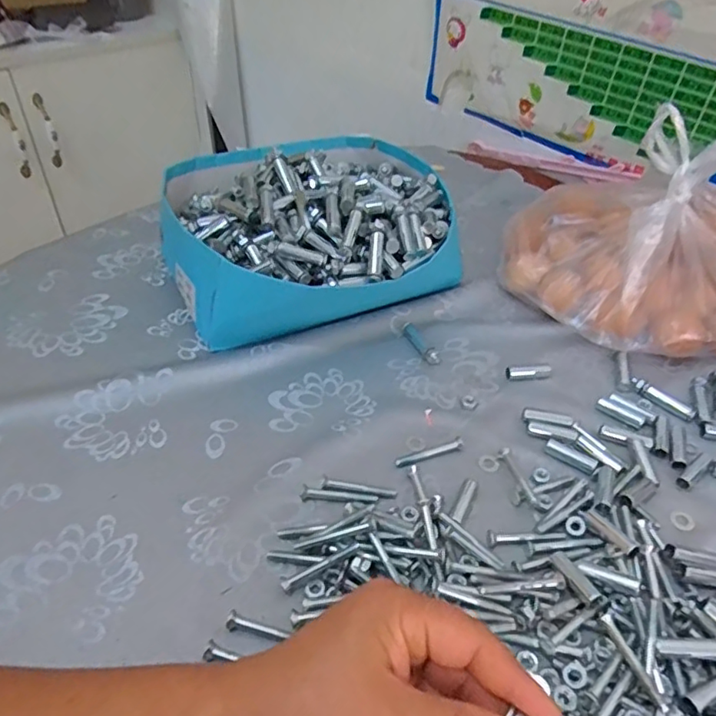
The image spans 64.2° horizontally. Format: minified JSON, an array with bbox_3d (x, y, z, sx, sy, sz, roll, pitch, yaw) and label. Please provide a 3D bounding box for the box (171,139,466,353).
[{"bbox_3d":[-0.048,-0.140,0.590,0.274,0.116,0.271,-8,44,-12],"label":"box"}]

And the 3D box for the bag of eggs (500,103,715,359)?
[{"bbox_3d":[0.264,-0.111,0.535,0.247,0.169,0.151,21,46,19],"label":"bag of eggs"}]

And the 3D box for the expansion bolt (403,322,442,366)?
[{"bbox_3d":[0.060,-0.016,0.542,0.015,0.009,0.060,-16,46,-19],"label":"expansion bolt"}]

